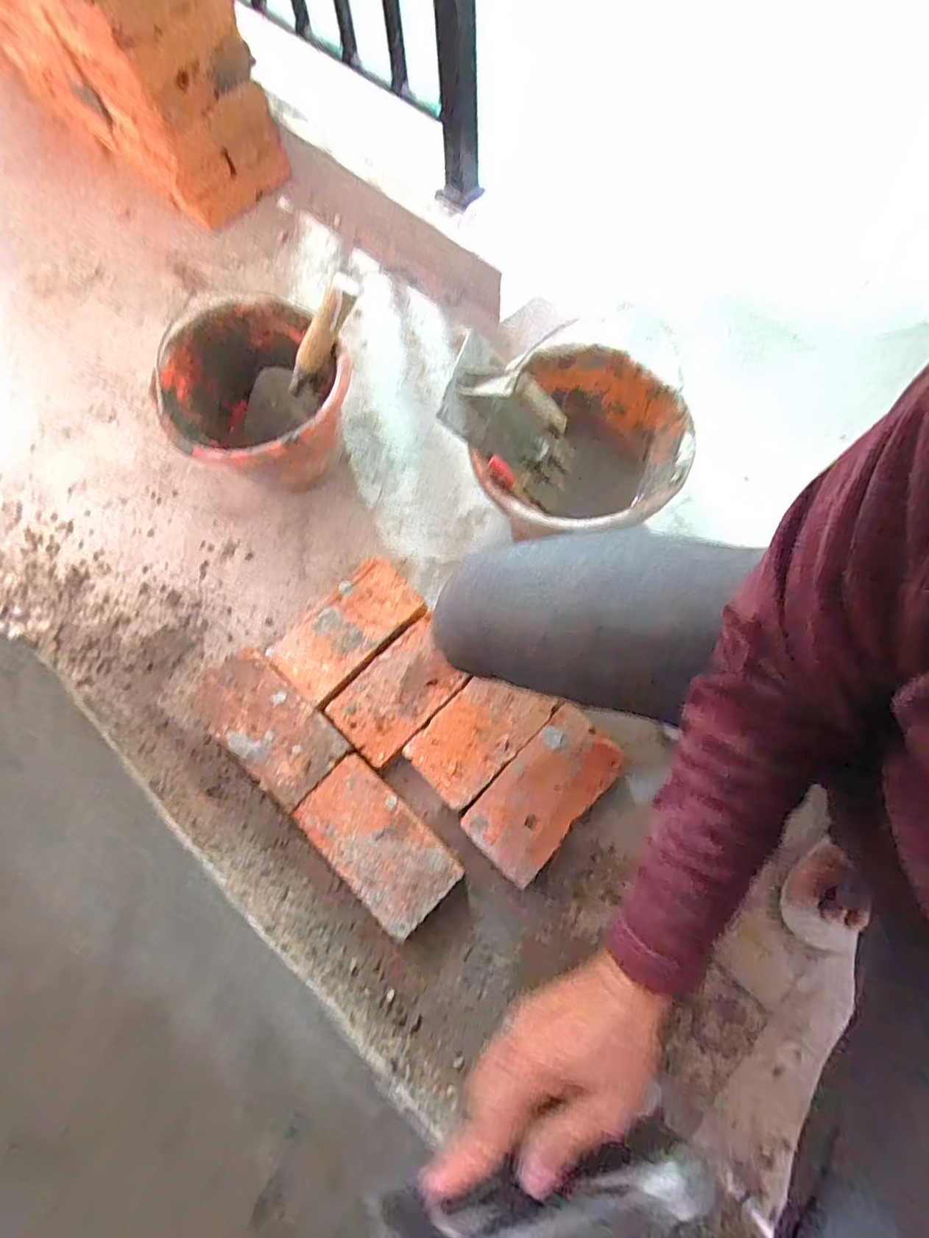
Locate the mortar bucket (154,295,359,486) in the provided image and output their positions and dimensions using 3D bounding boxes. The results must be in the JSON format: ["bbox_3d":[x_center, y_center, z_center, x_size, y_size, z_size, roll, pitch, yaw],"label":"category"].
[{"bbox_3d":[-0.274,-0.280,0.752,0.224,0.173,0.230,-1,72,2],"label":"mortar bucket"}]

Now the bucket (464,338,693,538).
[{"bbox_3d":[0.147,-0.183,0.694,0.219,0.189,0.238,-1,72,2],"label":"bucket"}]

